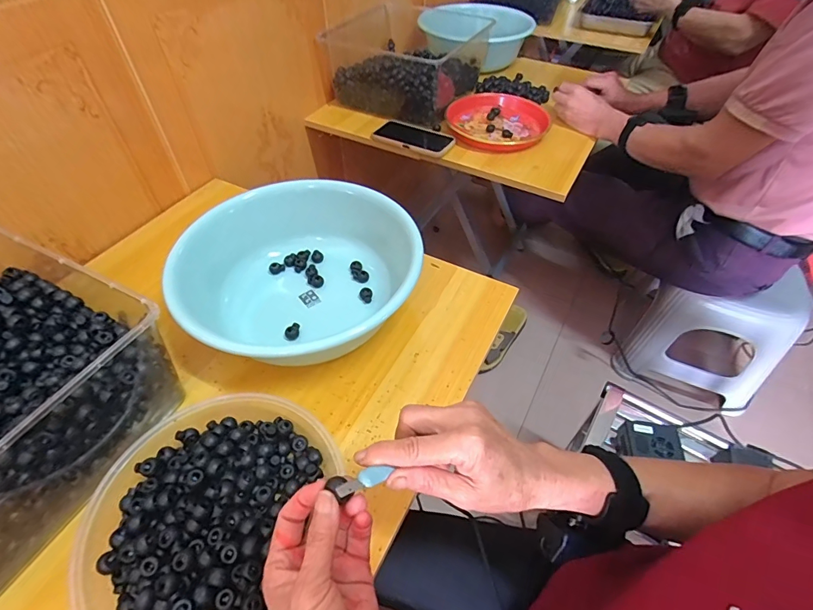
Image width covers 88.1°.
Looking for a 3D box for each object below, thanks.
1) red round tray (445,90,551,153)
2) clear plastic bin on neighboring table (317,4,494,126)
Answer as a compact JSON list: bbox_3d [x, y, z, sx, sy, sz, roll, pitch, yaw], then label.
[{"bbox_3d":[0.192,-0.387,0.877,0.197,0.028,0.201,1,50,-1],"label":"red round tray"},{"bbox_3d":[-0.009,-0.551,0.948,0.315,0.128,0.279,24,53,18],"label":"clear plastic bin on neighboring table"}]

